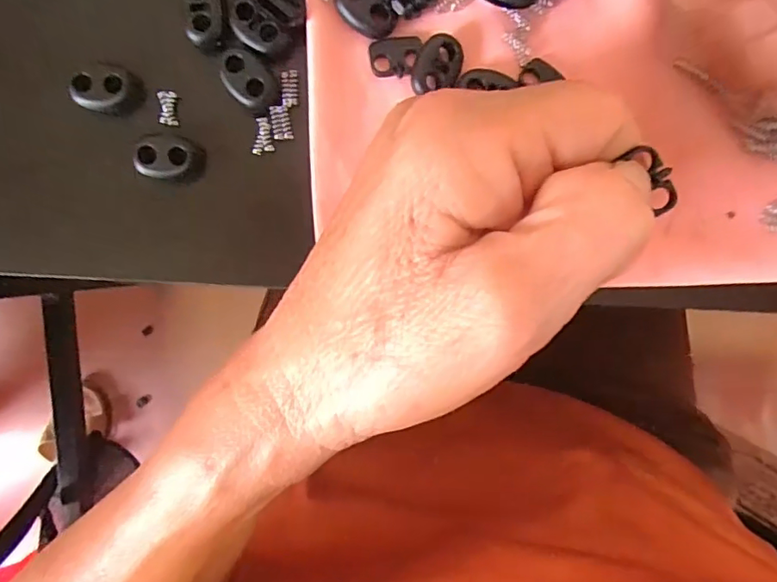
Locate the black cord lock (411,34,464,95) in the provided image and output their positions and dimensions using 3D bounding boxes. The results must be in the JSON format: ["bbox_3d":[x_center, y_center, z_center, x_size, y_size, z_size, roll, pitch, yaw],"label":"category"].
[{"bbox_3d":[0.016,-0.073,0.169,0.014,0.005,0.020,22,96,1],"label":"black cord lock"}]

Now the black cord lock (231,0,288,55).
[{"bbox_3d":[-0.043,-0.086,0.171,0.020,0.004,0.011,41,96,-1],"label":"black cord lock"}]

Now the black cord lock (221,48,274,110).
[{"bbox_3d":[-0.046,-0.070,0.172,0.013,0.005,0.020,-38,92,6],"label":"black cord lock"}]

